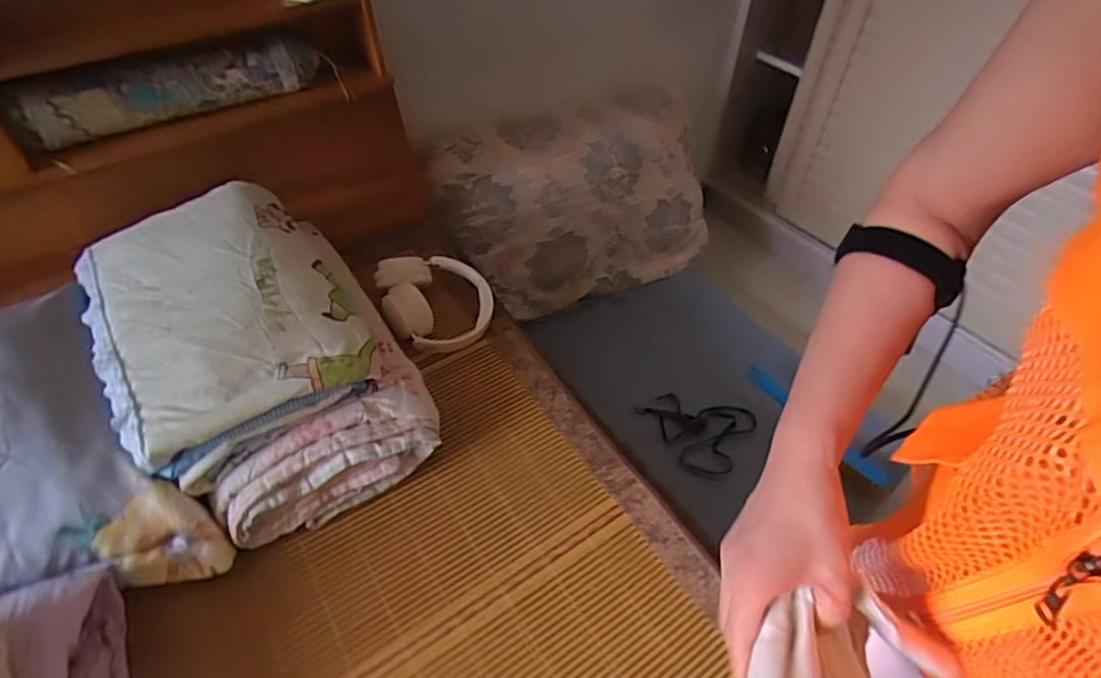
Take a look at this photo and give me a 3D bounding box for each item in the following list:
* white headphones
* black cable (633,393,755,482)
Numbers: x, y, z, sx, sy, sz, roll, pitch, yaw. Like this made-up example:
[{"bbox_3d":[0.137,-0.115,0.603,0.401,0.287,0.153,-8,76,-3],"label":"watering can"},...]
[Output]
[{"bbox_3d":[-0.176,-0.063,0.904,0.166,0.068,0.156,-16,50,-15],"label":"white headphones"},{"bbox_3d":[0.323,0.183,1.214,0.204,0.008,0.209,-24,52,-21],"label":"black cable"}]

